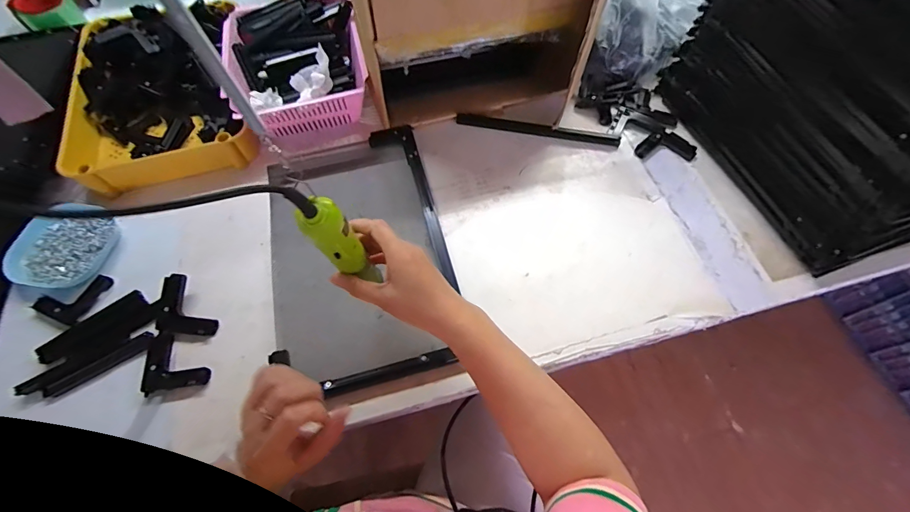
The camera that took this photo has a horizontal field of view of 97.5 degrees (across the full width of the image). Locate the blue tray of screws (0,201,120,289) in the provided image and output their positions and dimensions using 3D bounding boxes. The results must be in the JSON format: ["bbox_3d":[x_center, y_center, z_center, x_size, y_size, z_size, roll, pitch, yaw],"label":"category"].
[{"bbox_3d":[-0.565,-0.018,0.578,0.126,0.029,0.134,15,63,8],"label":"blue tray of screws"}]

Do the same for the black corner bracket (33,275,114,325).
[{"bbox_3d":[-0.526,0.052,0.548,0.068,0.009,0.076,21,64,11],"label":"black corner bracket"}]

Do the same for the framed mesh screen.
[{"bbox_3d":[-0.140,-0.019,0.575,0.245,0.028,0.394,-13,63,-6],"label":"framed mesh screen"}]

